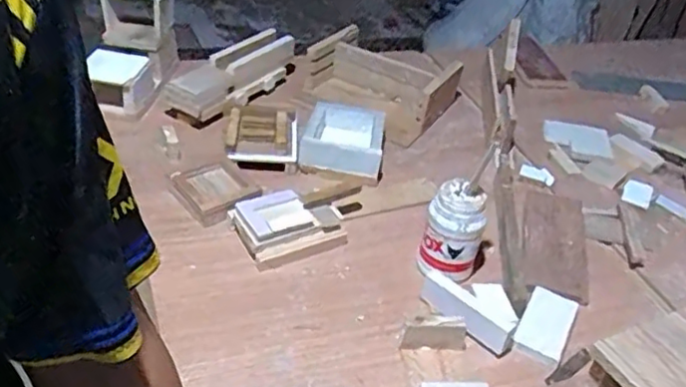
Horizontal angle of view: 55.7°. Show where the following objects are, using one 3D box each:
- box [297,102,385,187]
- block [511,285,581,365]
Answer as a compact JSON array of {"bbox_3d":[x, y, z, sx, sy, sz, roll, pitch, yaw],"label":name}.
[{"bbox_3d":[-0.001,-0.082,1.096,0.139,0.059,0.162,9,37,2],"label":"box"},{"bbox_3d":[0.262,0.171,0.842,0.061,0.021,0.113,23,40,19],"label":"block"}]

